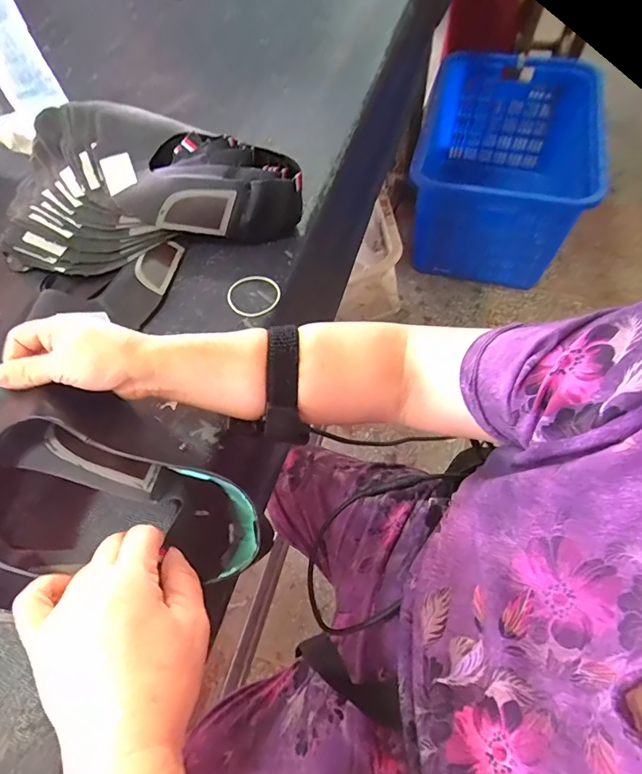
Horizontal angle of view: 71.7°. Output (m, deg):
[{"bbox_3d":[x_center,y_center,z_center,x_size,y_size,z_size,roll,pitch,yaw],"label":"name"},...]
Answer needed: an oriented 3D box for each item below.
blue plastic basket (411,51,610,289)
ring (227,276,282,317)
[{"bbox_3d":[0.484,-0.596,1.286,0.405,0.369,0.583,9,62,9],"label":"blue plastic basket"},{"bbox_3d":[-0.066,-0.089,0.432,0.051,0.005,0.048,-1,61,3],"label":"ring"}]

